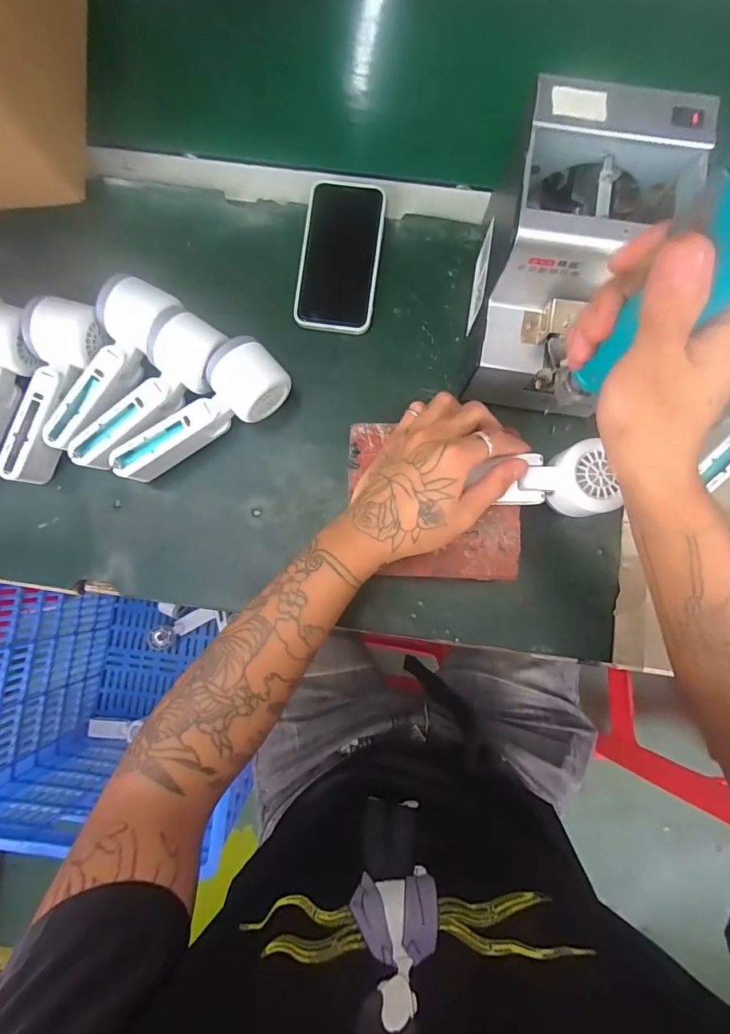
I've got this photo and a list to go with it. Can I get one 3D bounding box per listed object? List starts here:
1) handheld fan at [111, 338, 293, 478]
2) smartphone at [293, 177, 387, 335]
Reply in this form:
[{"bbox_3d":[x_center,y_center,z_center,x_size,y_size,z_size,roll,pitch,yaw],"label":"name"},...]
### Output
[{"bbox_3d":[-0.144,-0.087,0.396,0.165,0.056,0.058,-40,87,-4],"label":"handheld fan"},{"bbox_3d":[-0.024,-0.251,0.429,0.074,0.015,0.147,7,84,2],"label":"smartphone"}]

